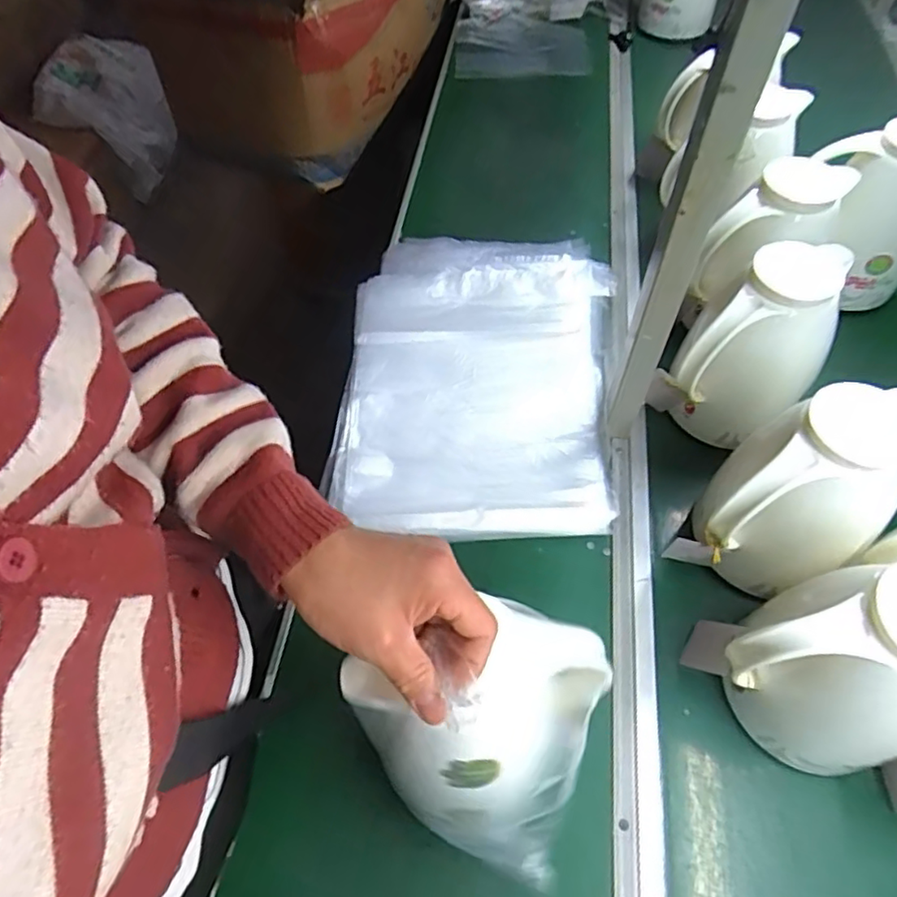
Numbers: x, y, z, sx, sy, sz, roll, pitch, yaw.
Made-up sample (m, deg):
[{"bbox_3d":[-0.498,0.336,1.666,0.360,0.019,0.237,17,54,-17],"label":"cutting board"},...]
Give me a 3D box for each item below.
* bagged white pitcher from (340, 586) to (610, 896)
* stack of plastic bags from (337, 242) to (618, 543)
[{"bbox_3d":[0.015,0.213,0.464,0.164,0.187,0.147,14,58,9],"label":"bagged white pitcher"},{"bbox_3d":[0.040,-0.128,0.832,0.342,0.027,0.499,8,51,6],"label":"stack of plastic bags"}]

